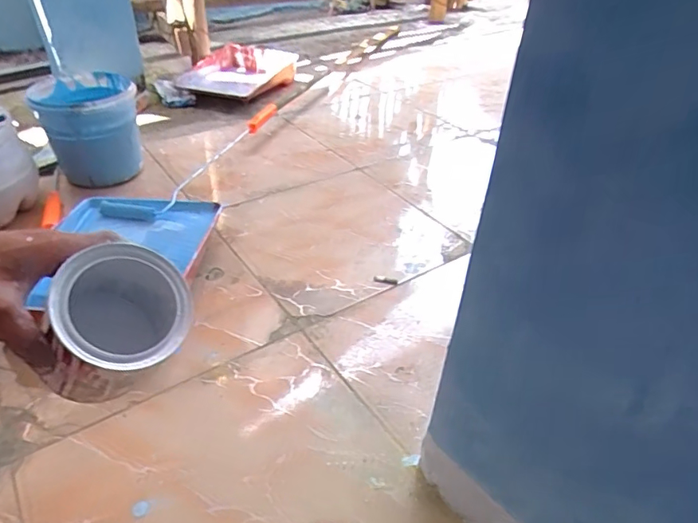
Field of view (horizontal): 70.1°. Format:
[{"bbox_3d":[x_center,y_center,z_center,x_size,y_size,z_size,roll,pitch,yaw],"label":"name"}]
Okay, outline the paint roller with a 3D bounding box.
[{"bbox_3d":[-0.320,-0.257,1.194,0.124,0.063,0.657,12,39,14],"label":"paint roller"}]

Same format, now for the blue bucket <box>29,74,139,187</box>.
[{"bbox_3d":[-0.575,-0.295,1.131,0.196,0.196,0.236,-17,42,-21],"label":"blue bucket"}]

